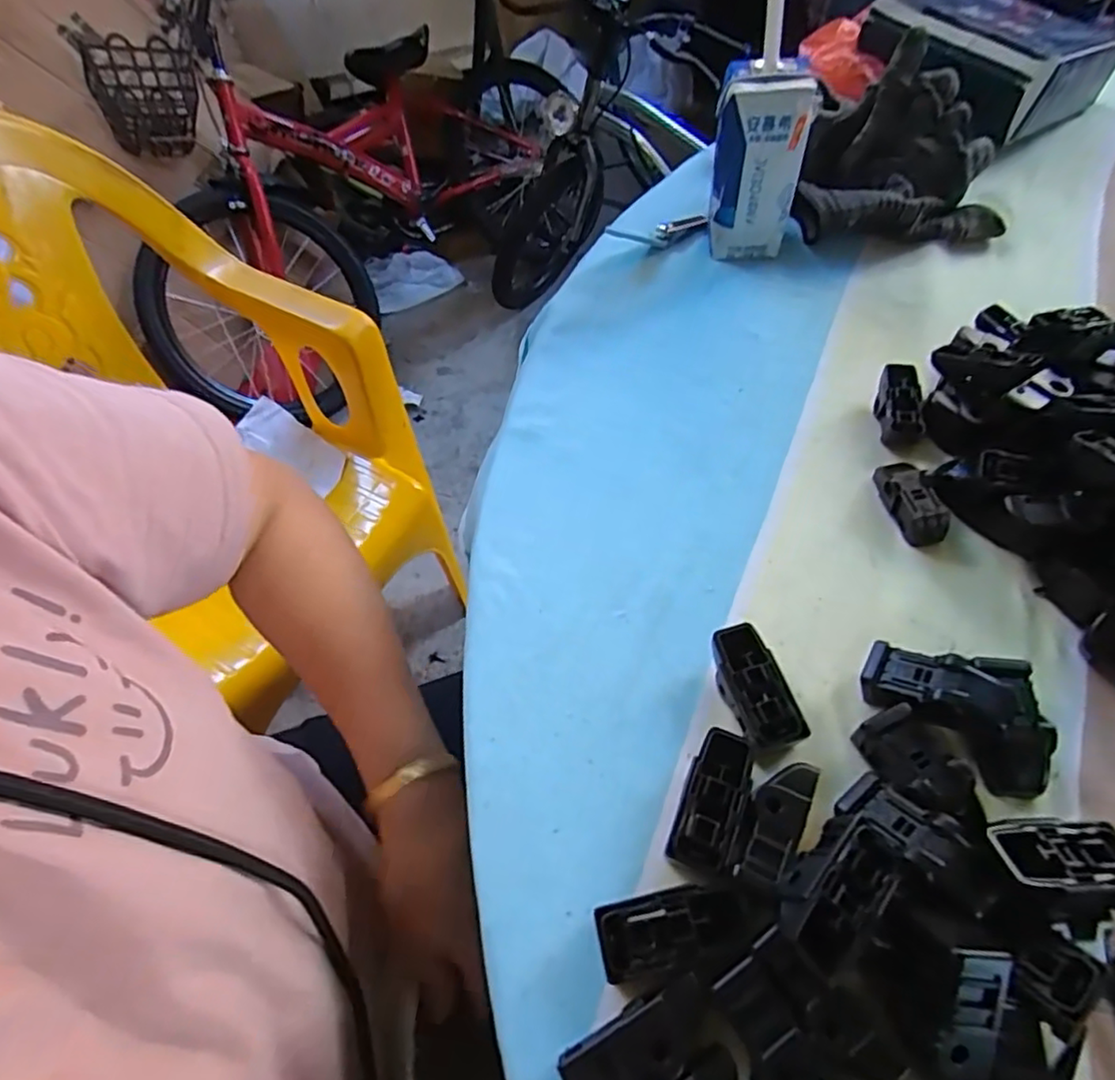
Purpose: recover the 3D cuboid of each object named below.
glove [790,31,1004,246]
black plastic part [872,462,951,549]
[{"bbox_3d":[0.229,-0.254,0.414,0.129,0.076,0.078,0,56,5],"label":"glove"},{"bbox_3d":[0.168,-0.019,0.302,0.019,0.015,0.044,-13,56,-4],"label":"black plastic part"}]

